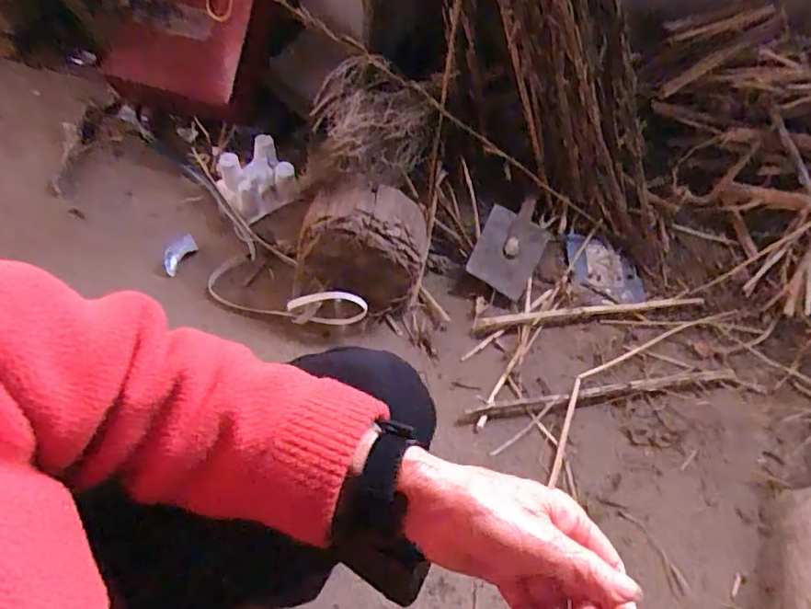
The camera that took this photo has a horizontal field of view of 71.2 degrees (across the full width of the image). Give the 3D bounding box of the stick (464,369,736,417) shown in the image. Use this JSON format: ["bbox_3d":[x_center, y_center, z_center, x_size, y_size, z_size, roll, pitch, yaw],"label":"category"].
[{"bbox_3d":[0.297,0.127,0.847,0.424,0.018,0.020,-8,61,-7],"label":"stick"}]

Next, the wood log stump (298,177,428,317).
[{"bbox_3d":[-0.066,-0.083,0.870,0.189,0.165,0.132,15,61,6],"label":"wood log stump"}]

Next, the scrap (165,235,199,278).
[{"bbox_3d":[-0.384,-0.086,0.961,0.034,0.017,0.076,28,75,13],"label":"scrap"}]

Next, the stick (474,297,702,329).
[{"bbox_3d":[0.306,0.008,0.924,0.391,0.013,0.023,-8,61,-7],"label":"stick"}]

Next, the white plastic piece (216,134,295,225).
[{"bbox_3d":[-0.265,-0.220,1.005,0.128,0.026,0.132,0,86,6],"label":"white plastic piece"}]

